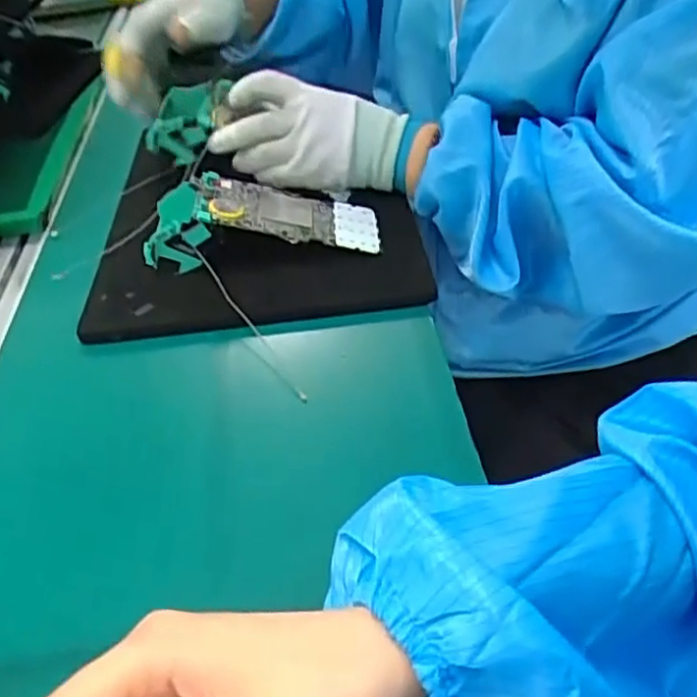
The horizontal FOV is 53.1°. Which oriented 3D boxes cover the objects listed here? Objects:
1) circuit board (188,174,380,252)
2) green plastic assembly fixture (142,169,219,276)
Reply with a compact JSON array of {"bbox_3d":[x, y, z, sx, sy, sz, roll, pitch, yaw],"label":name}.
[{"bbox_3d":[-0.043,-0.100,0.517,0.134,0.006,0.056,10,45,-10],"label":"circuit board"},{"bbox_3d":[-0.122,-0.092,0.518,0.052,0.058,0.062,-3,37,3],"label":"green plastic assembly fixture"}]

